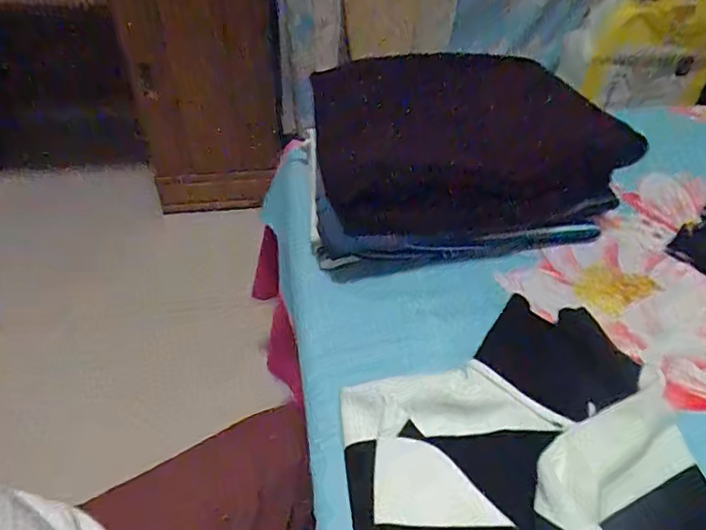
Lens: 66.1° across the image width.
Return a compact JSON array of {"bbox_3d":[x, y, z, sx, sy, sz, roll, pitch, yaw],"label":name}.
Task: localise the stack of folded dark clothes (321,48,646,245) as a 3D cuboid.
[{"bbox_3d":[0.113,-0.125,0.561,0.284,0.148,0.178,1,46,-2],"label":"stack of folded dark clothes"}]

